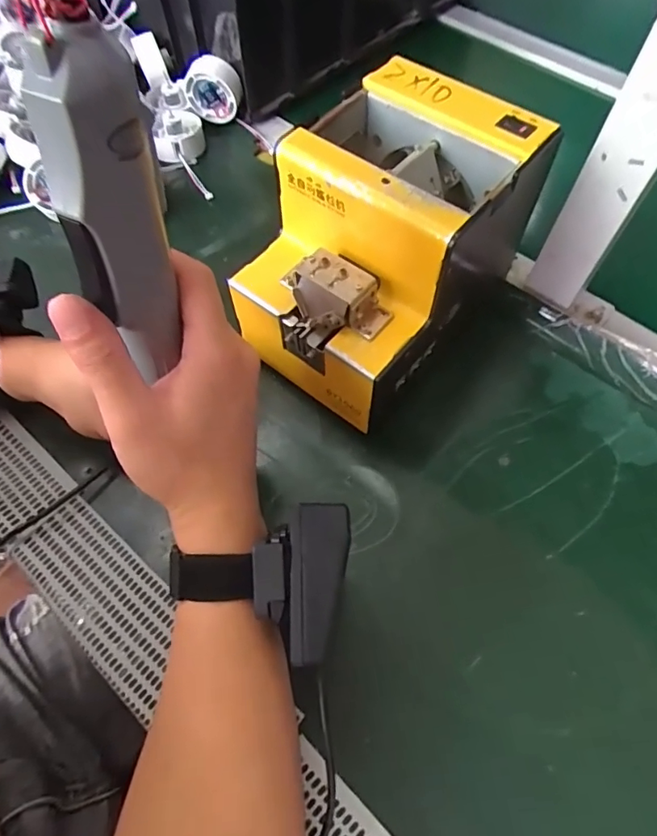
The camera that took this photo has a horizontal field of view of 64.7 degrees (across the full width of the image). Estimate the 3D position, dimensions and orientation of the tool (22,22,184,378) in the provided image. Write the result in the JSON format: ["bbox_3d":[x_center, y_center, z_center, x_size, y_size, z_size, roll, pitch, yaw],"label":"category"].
[{"bbox_3d":[-0.081,-0.070,0.202,0.030,0.129,0.026,15,48,11],"label":"tool"}]

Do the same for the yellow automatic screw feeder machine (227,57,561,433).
[{"bbox_3d":[0.036,-0.107,0.352,0.134,0.146,0.175,34,67,16],"label":"yellow automatic screw feeder machine"}]

